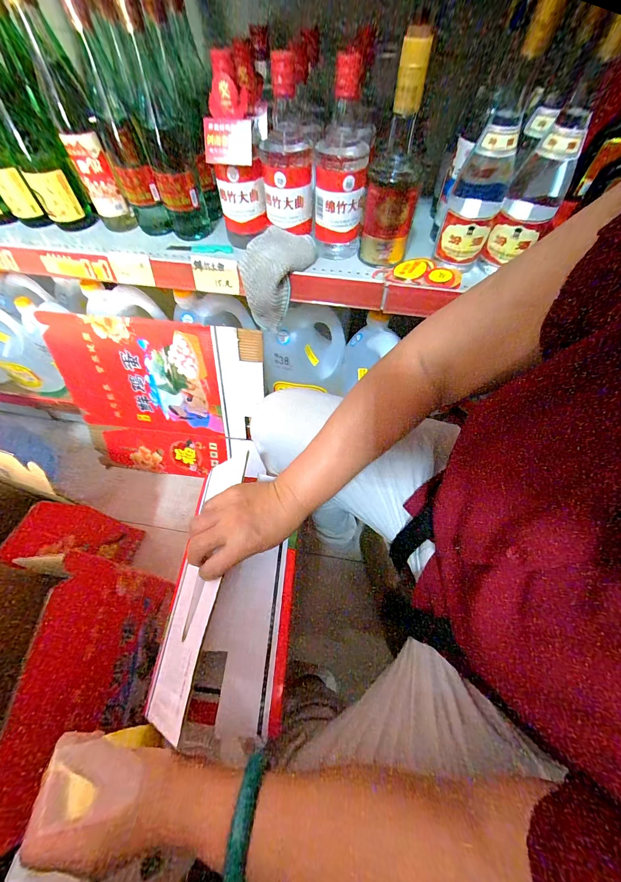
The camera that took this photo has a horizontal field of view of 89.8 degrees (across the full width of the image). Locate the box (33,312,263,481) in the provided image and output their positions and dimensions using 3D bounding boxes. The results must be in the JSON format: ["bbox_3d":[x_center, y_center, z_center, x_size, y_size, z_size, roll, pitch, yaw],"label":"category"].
[{"bbox_3d":[-0.353,-0.085,0.765,0.476,0.410,0.022,6,35,3],"label":"box"}]

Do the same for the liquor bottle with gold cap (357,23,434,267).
[{"bbox_3d":[0.121,-0.379,0.439,0.073,0.231,0.077,10,60,6],"label":"liquor bottle with gold cap"}]

